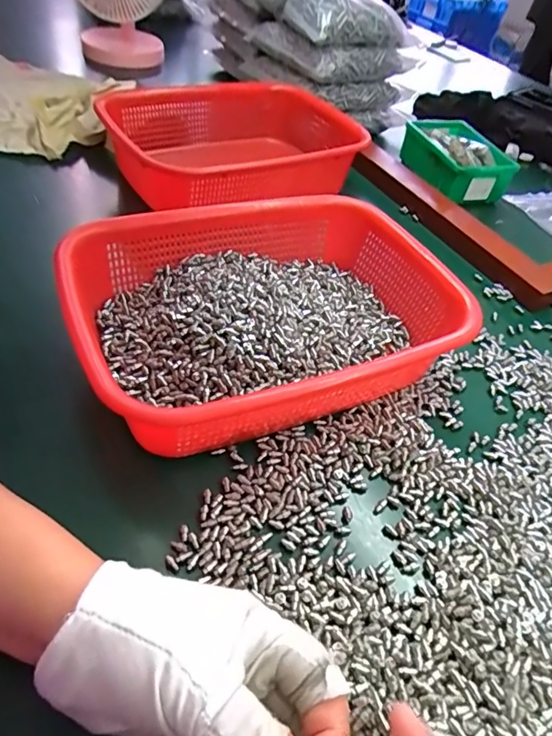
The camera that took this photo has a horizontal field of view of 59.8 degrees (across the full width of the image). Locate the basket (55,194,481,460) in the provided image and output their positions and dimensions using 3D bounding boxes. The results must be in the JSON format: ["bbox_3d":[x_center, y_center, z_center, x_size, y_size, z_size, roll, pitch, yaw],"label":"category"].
[{"bbox_3d":[-0.005,-0.041,0.382,0.275,0.079,0.208,-14,51,-22],"label":"basket"}]

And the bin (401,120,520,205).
[{"bbox_3d":[0.245,-0.292,0.669,0.100,0.055,0.154,-3,48,-13],"label":"bin"}]

